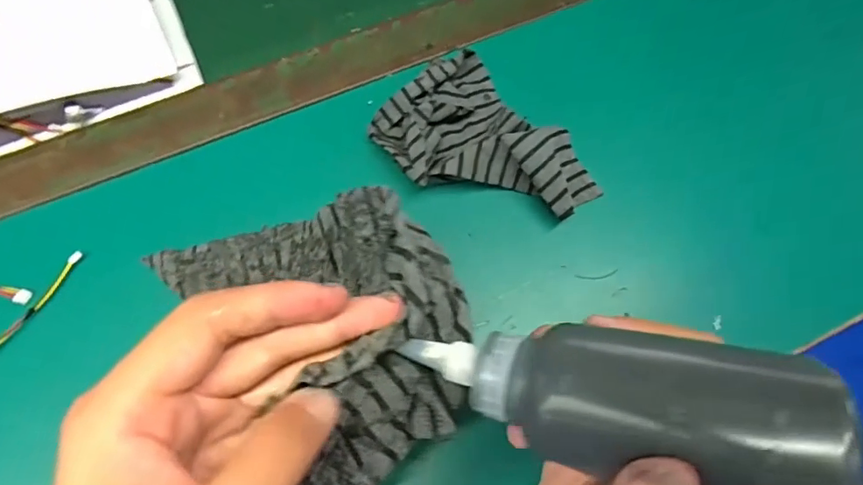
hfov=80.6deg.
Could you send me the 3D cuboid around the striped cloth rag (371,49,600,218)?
[{"bbox_3d":[0.034,-0.066,0.355,0.150,0.033,0.111,43,76,11],"label":"striped cloth rag"}]

